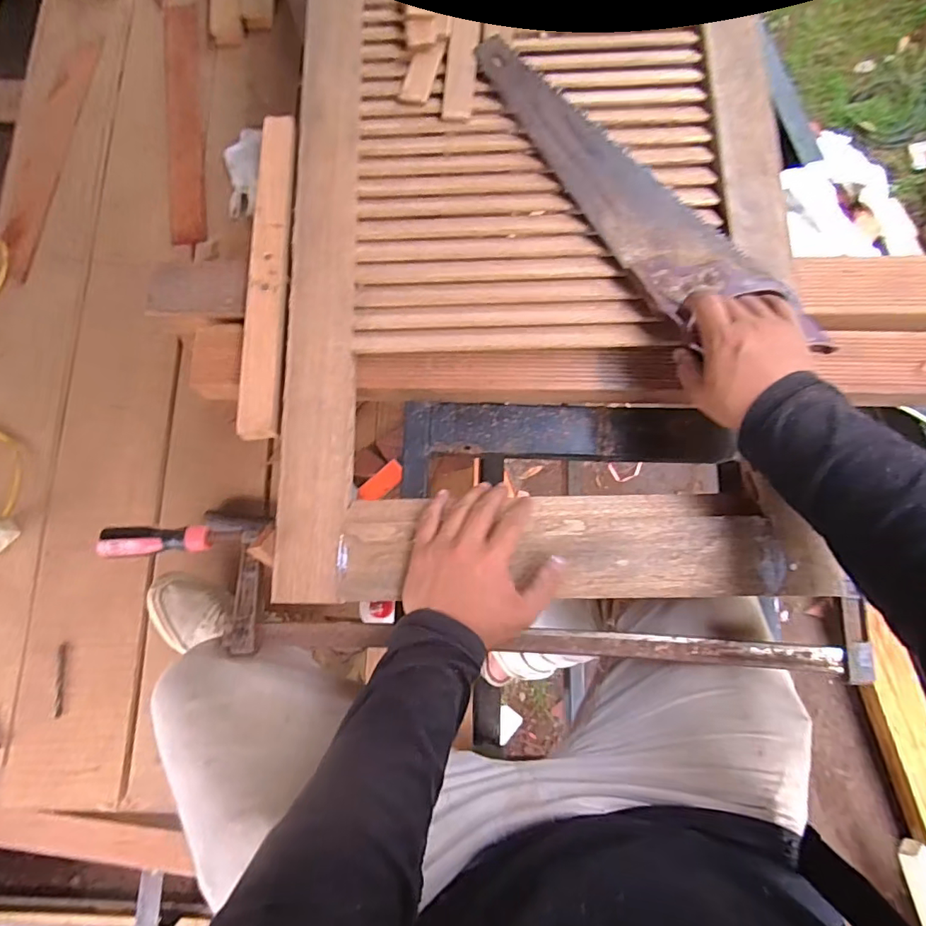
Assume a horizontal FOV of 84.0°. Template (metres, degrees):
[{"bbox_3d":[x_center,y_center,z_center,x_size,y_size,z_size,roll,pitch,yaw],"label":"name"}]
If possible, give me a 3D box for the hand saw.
[{"bbox_3d":[0.157,-0.266,0.516,0.101,0.026,0.449,-37,79,-7],"label":"hand saw"}]

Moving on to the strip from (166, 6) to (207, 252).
[{"bbox_3d":[-0.585,-0.718,1.079,0.071,0.014,0.563,-7,79,-2],"label":"strip"}]

